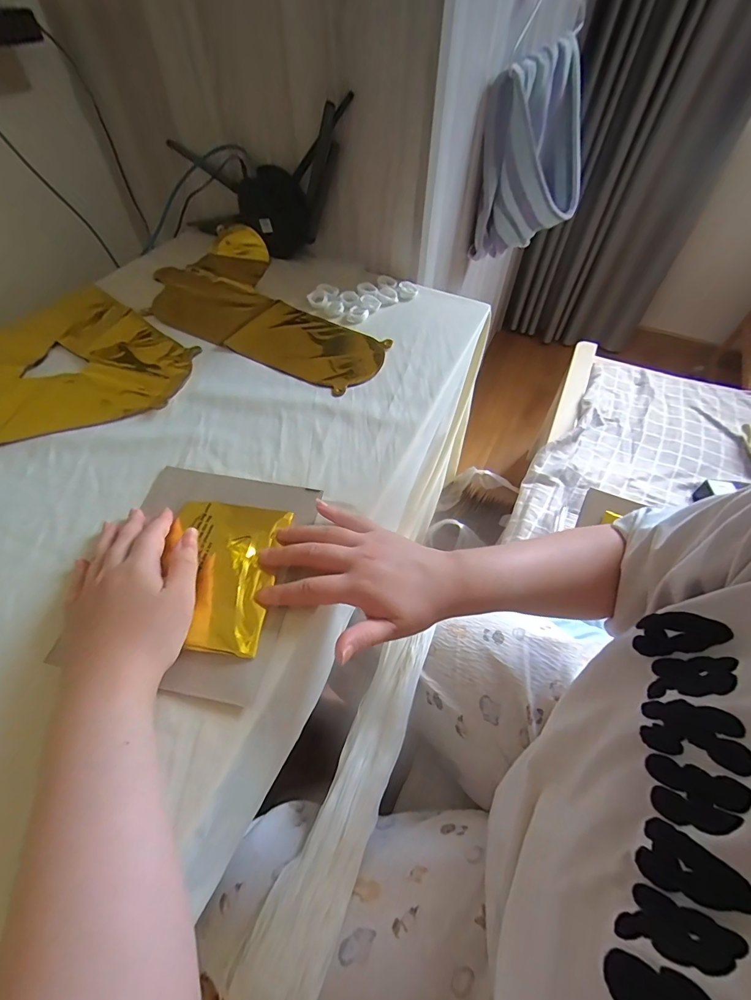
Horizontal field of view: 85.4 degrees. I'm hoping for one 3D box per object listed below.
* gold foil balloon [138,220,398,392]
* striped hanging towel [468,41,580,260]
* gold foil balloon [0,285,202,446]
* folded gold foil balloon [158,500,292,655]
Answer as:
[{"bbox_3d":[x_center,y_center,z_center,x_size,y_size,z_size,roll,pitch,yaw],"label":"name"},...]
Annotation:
[{"bbox_3d":[-0.145,-0.279,0.586,0.396,0.032,0.217,28,66,18],"label":"gold foil balloon"},{"bbox_3d":[0.276,-0.569,0.711,0.171,0.270,0.163,18,56,11],"label":"striped hanging towel"},{"bbox_3d":[-0.414,-0.168,0.501,0.355,0.017,0.301,-11,55,-9],"label":"gold foil balloon"},{"bbox_3d":[-0.134,0.059,0.342,0.100,0.012,0.128,7,56,2],"label":"folded gold foil balloon"}]

